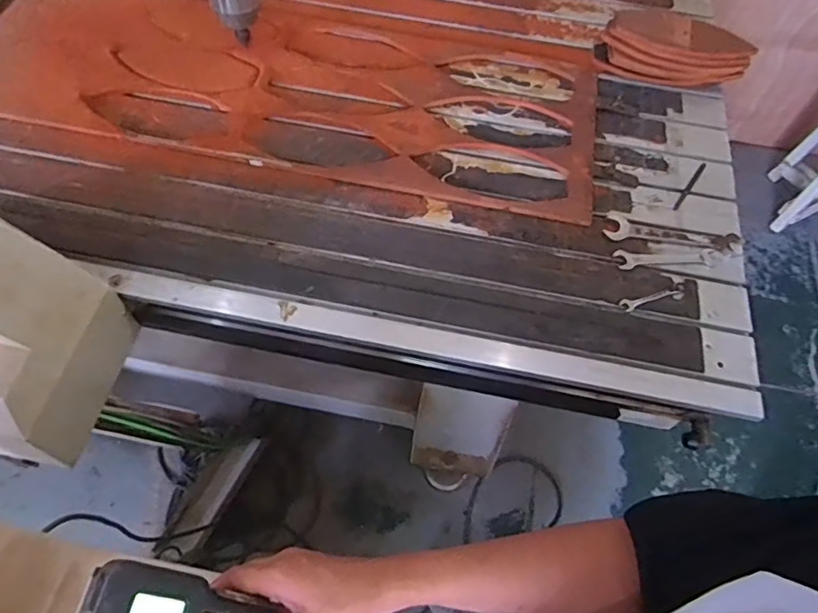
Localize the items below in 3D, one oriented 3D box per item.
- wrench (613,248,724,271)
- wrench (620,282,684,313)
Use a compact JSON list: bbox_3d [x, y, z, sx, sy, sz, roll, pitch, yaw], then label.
[{"bbox_3d":[0.473,-0.088,1.051,0.199,0.010,0.040,-4,60,-5],"label":"wrench"},{"bbox_3d":[0.426,-0.017,1.004,0.132,0.004,0.030,-16,62,-11],"label":"wrench"}]

